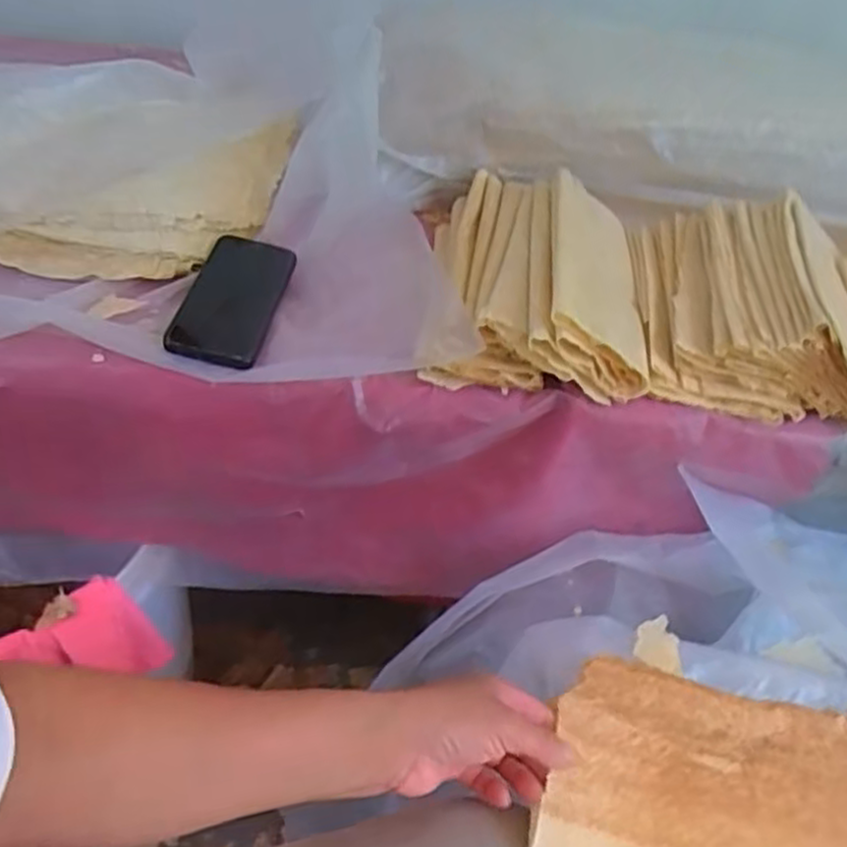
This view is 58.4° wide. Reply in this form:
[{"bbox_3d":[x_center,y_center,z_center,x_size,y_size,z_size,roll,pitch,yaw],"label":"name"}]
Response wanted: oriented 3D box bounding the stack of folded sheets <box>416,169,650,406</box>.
[{"bbox_3d":[0.106,-0.158,0.716,0.190,0.090,0.305,6,43,0],"label":"stack of folded sheets"}]

